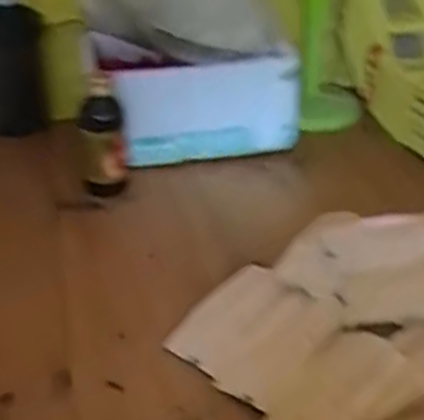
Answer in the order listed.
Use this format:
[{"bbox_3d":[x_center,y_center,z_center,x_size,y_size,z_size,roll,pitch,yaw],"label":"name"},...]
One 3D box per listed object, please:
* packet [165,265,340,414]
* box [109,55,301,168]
[{"bbox_3d":[0.031,0.090,0.513,0.100,0.009,0.100,28,56,35],"label":"packet"},{"bbox_3d":[-0.001,-0.100,0.726,0.193,0.125,0.032,-16,36,-19],"label":"box"}]

